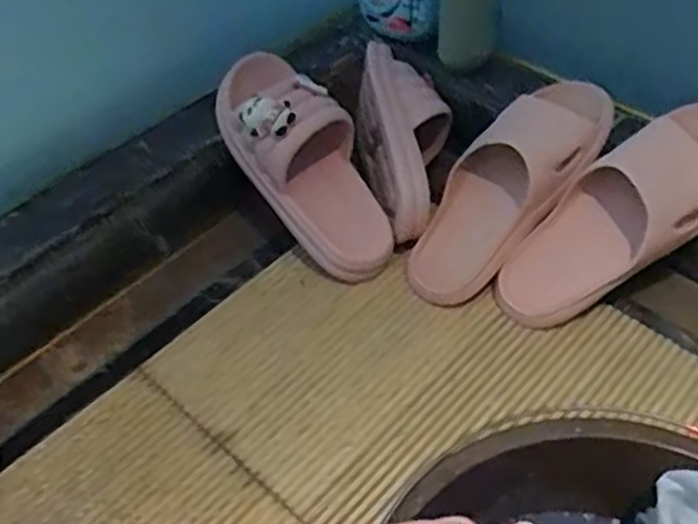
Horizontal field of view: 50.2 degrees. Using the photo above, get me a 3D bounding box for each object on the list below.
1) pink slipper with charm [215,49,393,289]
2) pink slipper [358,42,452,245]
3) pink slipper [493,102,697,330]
[{"bbox_3d":[-0.040,-0.092,0.727,0.097,0.076,0.242,-35,97,-25],"label":"pink slipper with charm"},{"bbox_3d":[0.062,-0.130,0.789,0.097,0.094,0.233,-6,67,-2],"label":"pink slipper"},{"bbox_3d":[0.246,-0.038,0.677,0.258,0.064,0.094,-43,51,12],"label":"pink slipper"}]

